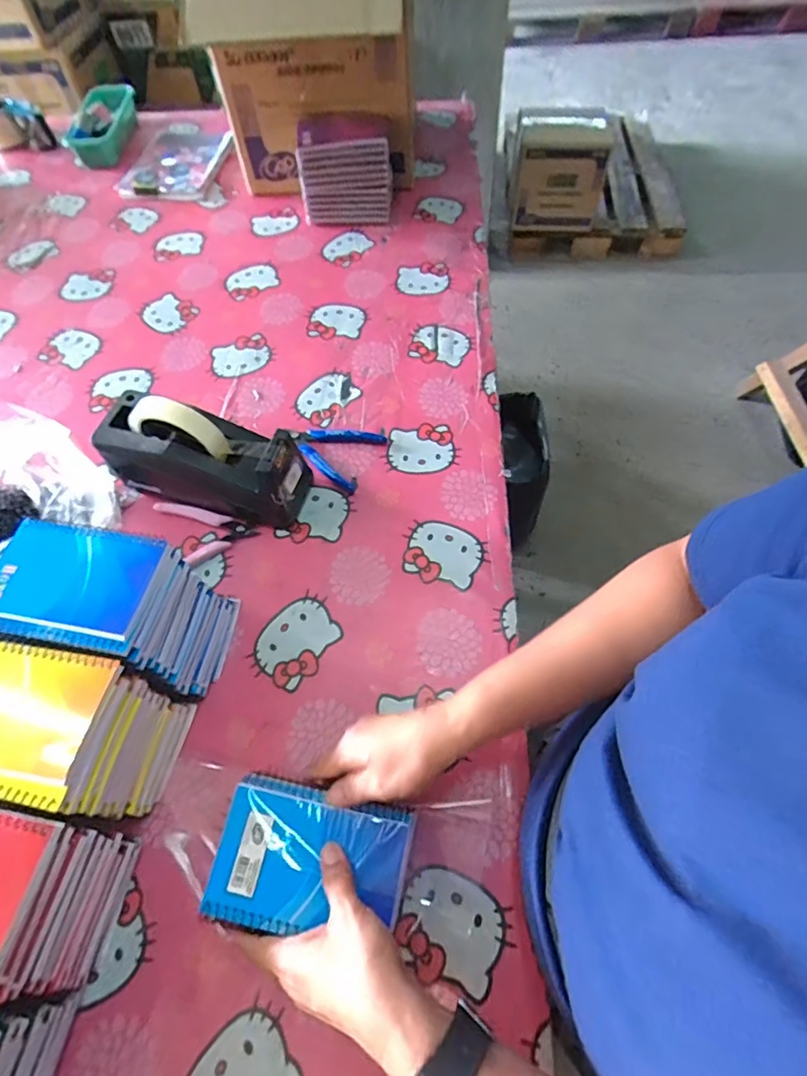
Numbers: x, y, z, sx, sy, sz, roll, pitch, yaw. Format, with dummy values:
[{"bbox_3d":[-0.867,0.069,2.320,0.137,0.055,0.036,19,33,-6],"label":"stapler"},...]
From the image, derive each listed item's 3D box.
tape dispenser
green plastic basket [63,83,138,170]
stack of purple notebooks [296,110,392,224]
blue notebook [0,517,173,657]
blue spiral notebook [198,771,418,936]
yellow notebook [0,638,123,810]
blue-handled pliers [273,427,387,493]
[{"bbox_3d":[-0.209,-0.085,0.556,0.199,0.121,0.076,13,61,9],"label":"tape dispenser"},{"bbox_3d":[-0.570,-0.789,1.015,0.094,0.058,0.221,2,60,3],"label":"green plastic basket"},{"bbox_3d":[-0.084,-0.570,0.823,0.147,0.133,0.076,-1,60,2],"label":"stack of purple notebooks"},{"bbox_3d":[-0.259,0.035,0.412,0.128,0.011,0.093,9,61,7],"label":"blue notebook"},{"bbox_3d":[-0.066,0.229,0.378,0.133,0.009,0.091,9,61,7],"label":"blue spiral notebook"},{"bbox_3d":[-0.276,0.121,0.365,0.125,0.012,0.096,8,61,7],"label":"yellow notebook"},{"bbox_3d":[-0.092,-0.109,0.627,0.118,0.011,0.081,24,64,15],"label":"blue-handled pliers"}]

